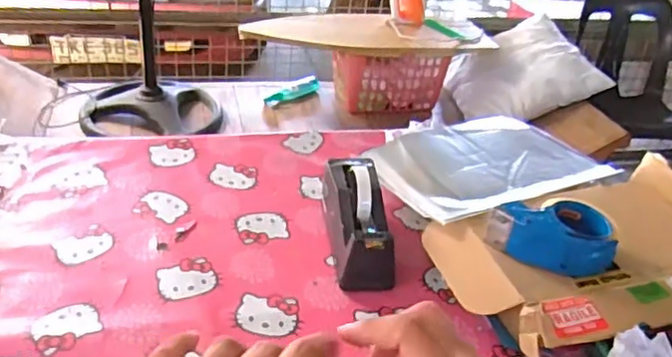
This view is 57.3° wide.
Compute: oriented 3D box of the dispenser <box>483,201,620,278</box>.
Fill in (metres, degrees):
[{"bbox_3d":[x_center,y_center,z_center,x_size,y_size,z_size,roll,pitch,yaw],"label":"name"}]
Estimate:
[{"bbox_3d":[0.288,0.078,0.825,0.152,0.059,0.096,0,35,-9],"label":"dispenser"}]

